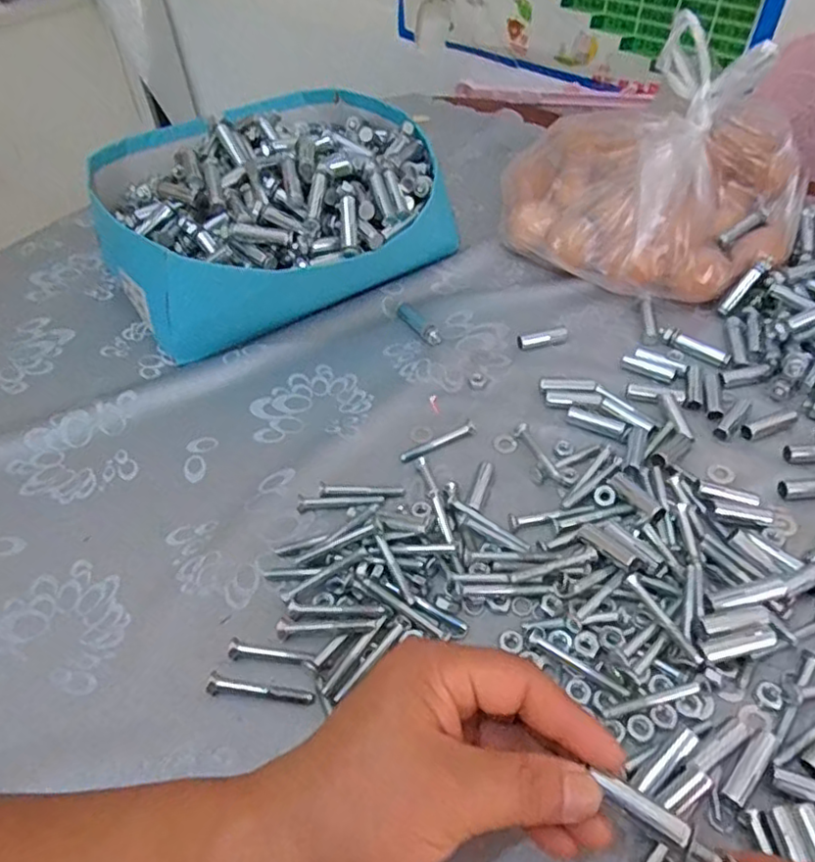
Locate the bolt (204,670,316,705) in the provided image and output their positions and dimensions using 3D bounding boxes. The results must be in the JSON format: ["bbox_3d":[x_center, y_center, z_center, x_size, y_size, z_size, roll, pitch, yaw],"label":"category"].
[{"bbox_3d":[-0.077,0.136,0.339,0.057,0.005,0.011,9,50,10],"label":"bolt"}]

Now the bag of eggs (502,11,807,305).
[{"bbox_3d":[0.205,-0.223,0.544,0.186,0.156,0.225,-36,56,-25],"label":"bag of eggs"}]

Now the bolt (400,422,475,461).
[{"bbox_3d":[0.022,0.007,0.453,0.059,0.006,0.009,-24,52,-18],"label":"bolt"}]

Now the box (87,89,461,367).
[{"bbox_3d":[-0.116,-0.198,0.570,0.279,0.114,0.264,-21,51,-15],"label":"box"}]

